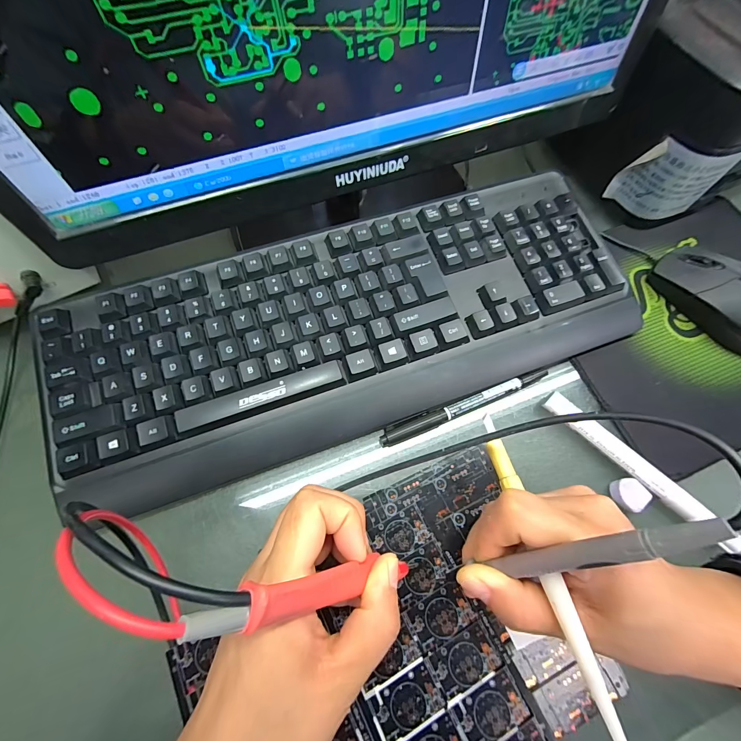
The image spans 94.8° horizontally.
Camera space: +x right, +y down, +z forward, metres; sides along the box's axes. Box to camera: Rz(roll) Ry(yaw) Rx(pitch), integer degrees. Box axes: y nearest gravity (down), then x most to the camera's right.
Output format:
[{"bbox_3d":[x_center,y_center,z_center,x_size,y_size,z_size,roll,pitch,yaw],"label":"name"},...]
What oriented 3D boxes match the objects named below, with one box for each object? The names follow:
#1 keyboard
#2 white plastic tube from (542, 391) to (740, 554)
[{"bbox_3d":[-0.009,-0.035,0.258,0.414,0.041,0.150,-18,69,-9],"label":"keyboard"},{"bbox_3d":[0.183,0.066,0.237,0.017,0.016,0.138,-42,75,-16],"label":"white plastic tube"}]

